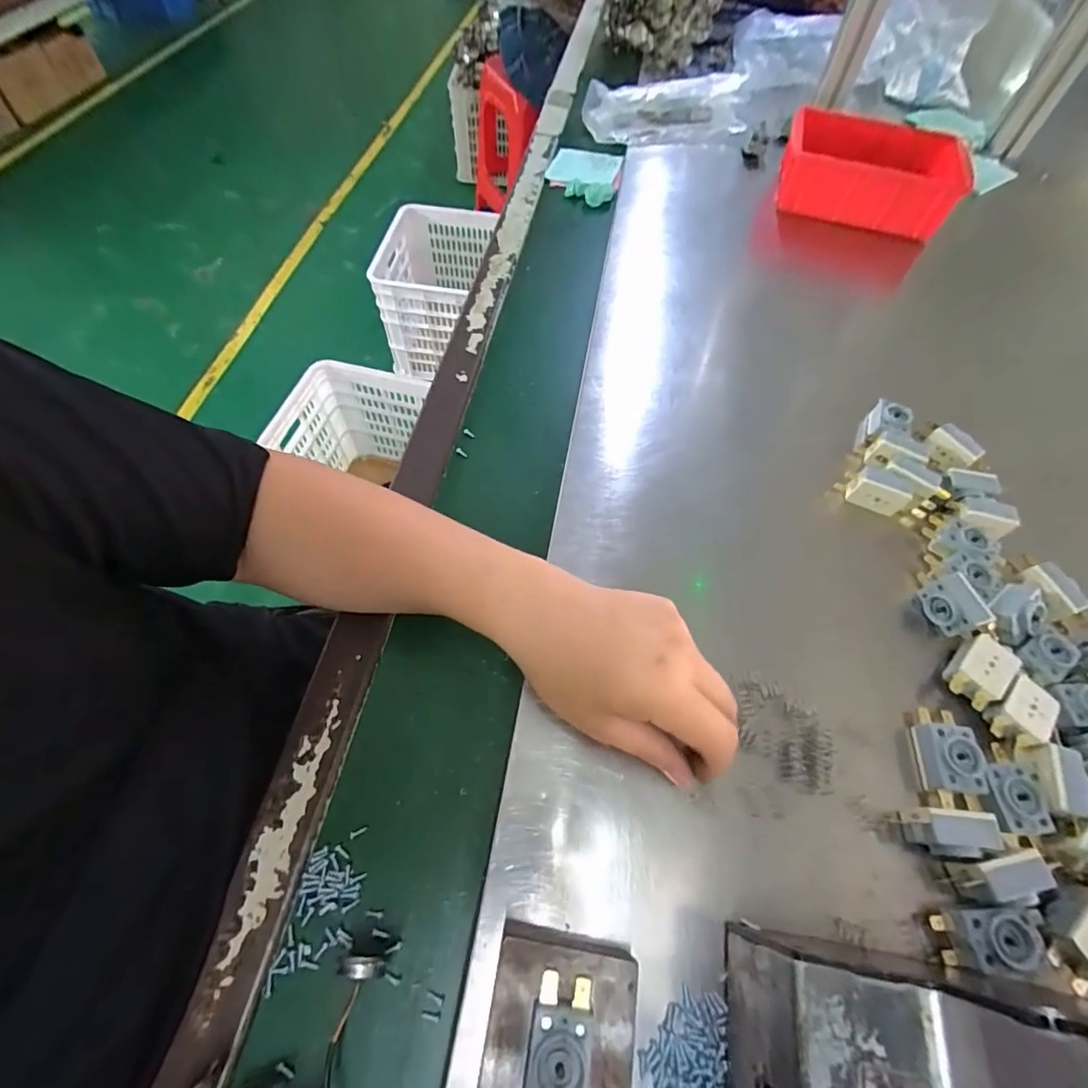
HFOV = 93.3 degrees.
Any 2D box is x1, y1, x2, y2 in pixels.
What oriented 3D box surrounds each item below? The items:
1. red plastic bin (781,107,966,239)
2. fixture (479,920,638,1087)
[{"bbox_3d":[0.390,-0.449,0.625,0.191,0.069,0.152,15,61,8],"label":"red plastic bin"},{"bbox_3d":[0.006,0.226,0.227,0.063,0.035,0.082,9,60,4],"label":"fixture"}]

